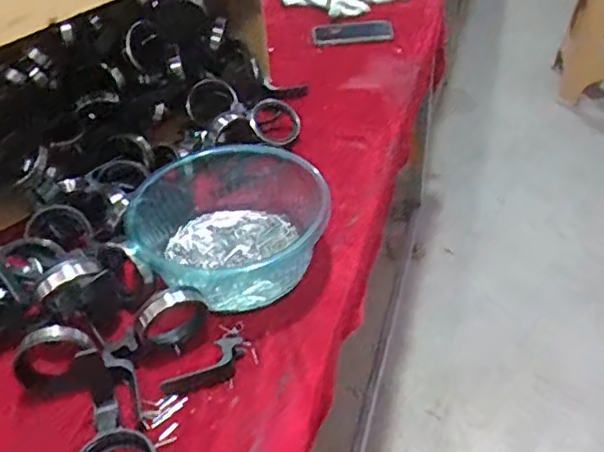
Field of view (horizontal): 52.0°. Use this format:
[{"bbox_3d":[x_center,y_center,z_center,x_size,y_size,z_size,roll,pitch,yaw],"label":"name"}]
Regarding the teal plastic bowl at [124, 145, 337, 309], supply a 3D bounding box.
[{"bbox_3d":[-0.080,-0.009,0.697,0.215,0.079,0.208,-3,41,3],"label":"teal plastic bowl"}]

